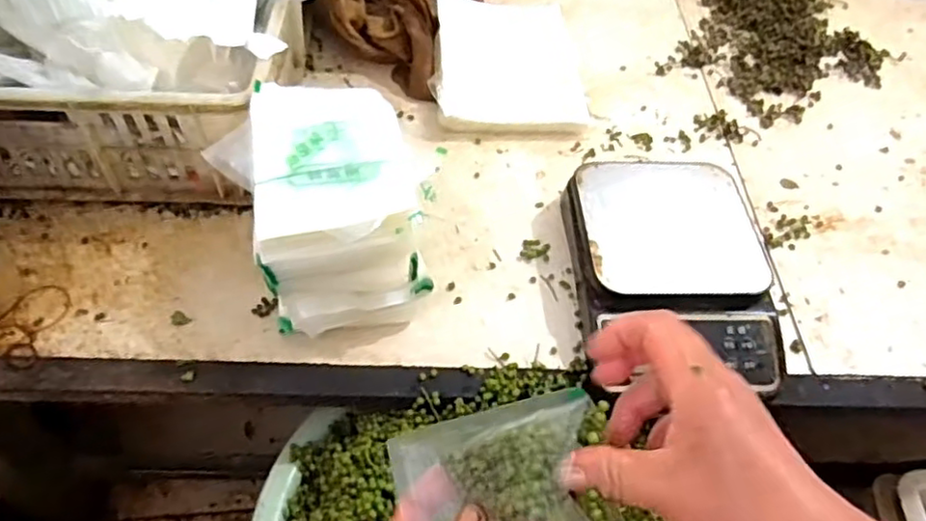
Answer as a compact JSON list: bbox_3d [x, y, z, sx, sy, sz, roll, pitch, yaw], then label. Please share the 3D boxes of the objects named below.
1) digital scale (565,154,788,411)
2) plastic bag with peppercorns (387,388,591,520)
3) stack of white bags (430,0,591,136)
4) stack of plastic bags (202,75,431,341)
[{"bbox_3d":[0.173,0.010,0.552,0.156,0.059,0.209,0,53,-4],"label":"digital scale"},{"bbox_3d":[0.016,0.126,0.341,0.028,0.127,0.096,6,63,-46],"label":"plastic bag with peppercorns"},{"bbox_3d":[0.047,-0.227,0.746,0.159,0.040,0.208,-2,53,-6],"label":"stack of white bags"},{"bbox_3d":[-0.104,-0.035,0.519,0.136,0.131,0.156,-11,54,-12],"label":"stack of plastic bags"}]

